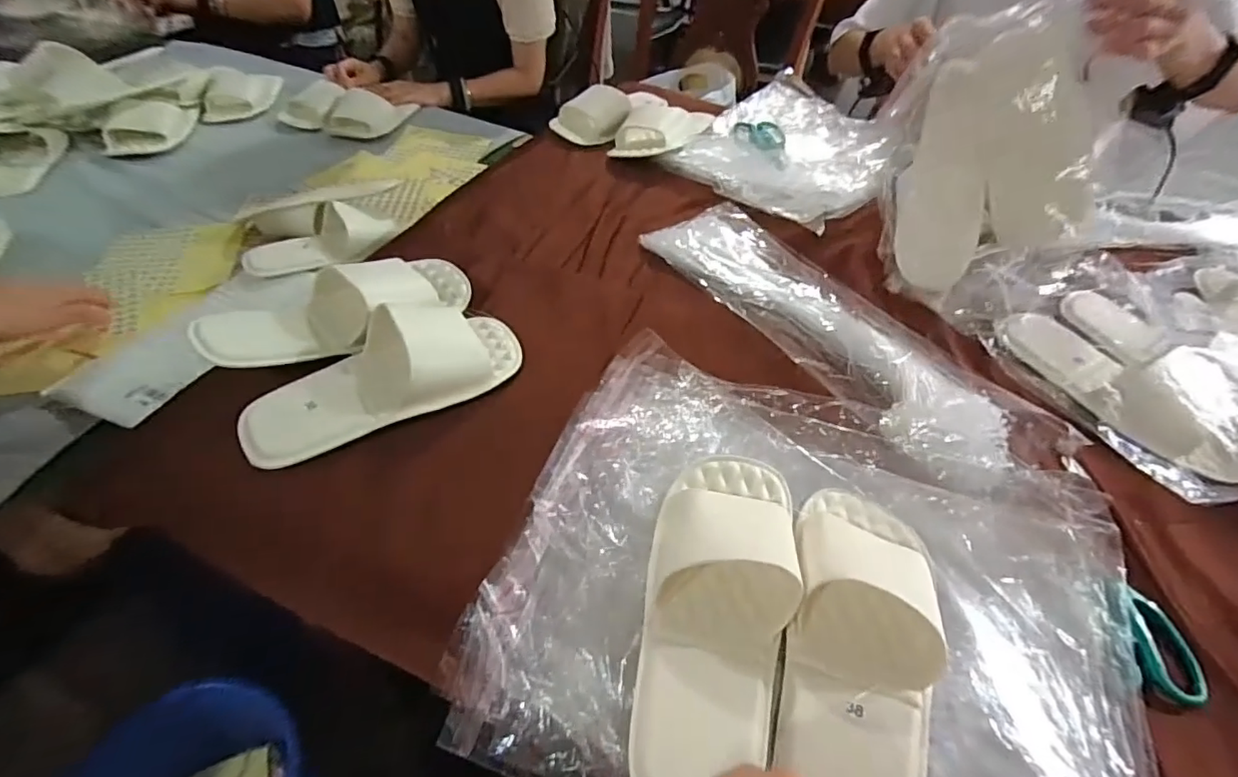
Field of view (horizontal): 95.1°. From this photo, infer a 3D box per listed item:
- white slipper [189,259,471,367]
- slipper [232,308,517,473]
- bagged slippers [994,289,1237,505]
[{"bbox_3d":[-0.251,-0.077,0.520,0.228,0.054,0.082,-31,55,-30],"label":"white slipper"},{"bbox_3d":[-0.195,-0.016,0.482,0.237,0.070,0.096,-22,50,-24],"label":"slipper"},{"bbox_3d":[0.527,-0.016,0.559,0.229,0.052,0.246,-15,48,-19],"label":"bagged slippers"}]

